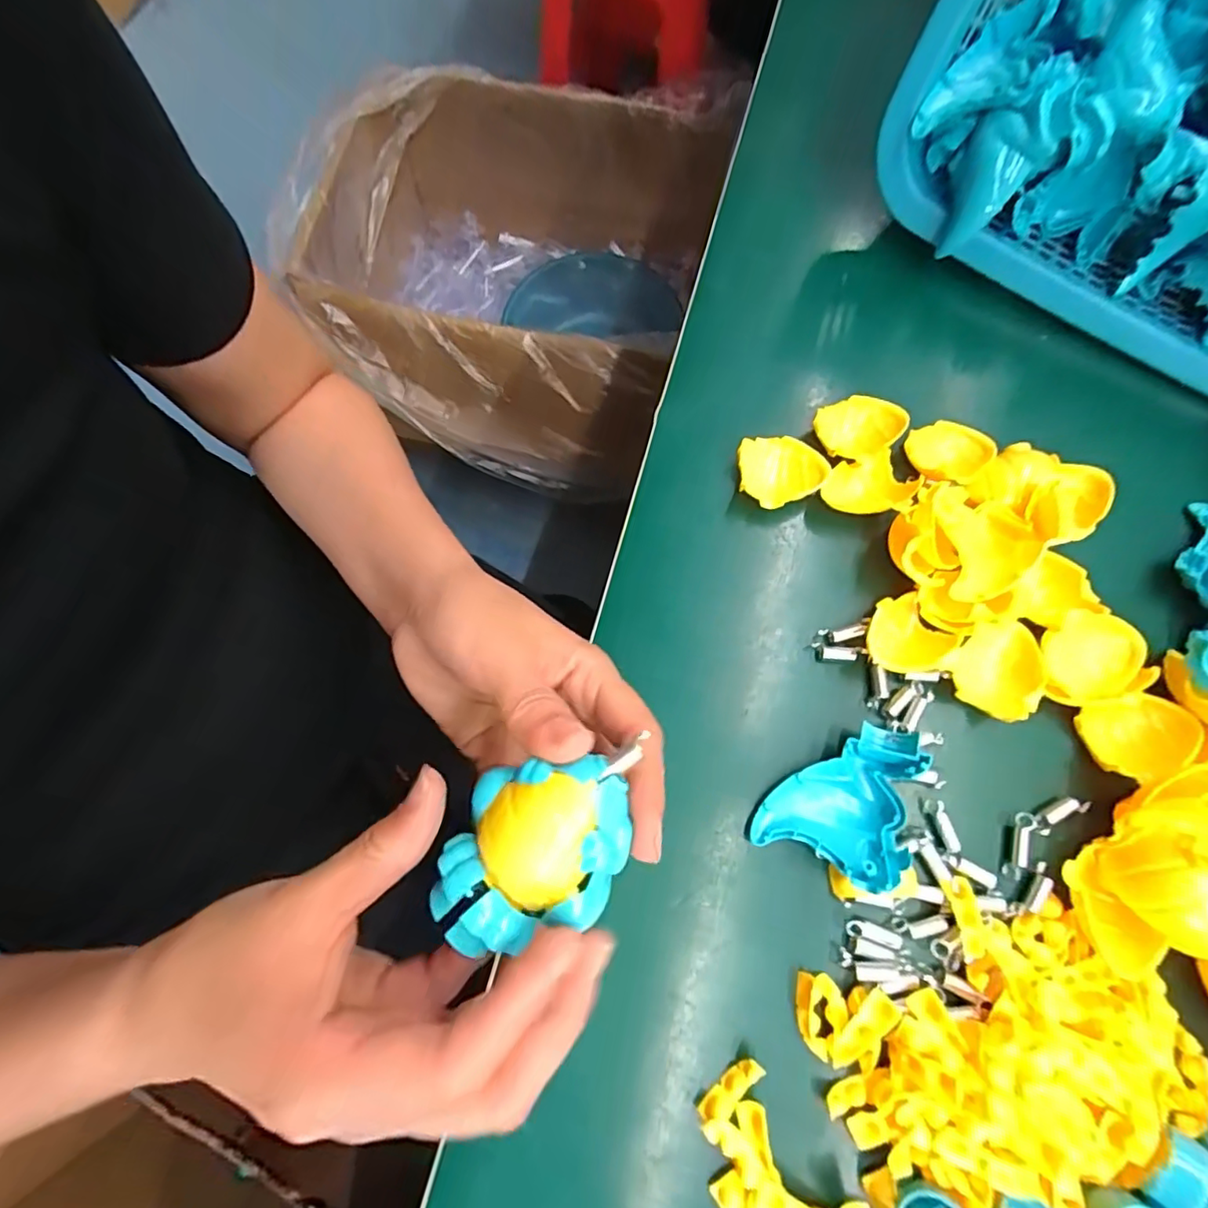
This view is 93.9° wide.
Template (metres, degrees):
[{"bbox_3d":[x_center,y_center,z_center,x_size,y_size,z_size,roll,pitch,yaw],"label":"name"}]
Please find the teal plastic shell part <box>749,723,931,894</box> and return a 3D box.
[{"bbox_3d":[0.102,0.081,0.242,0.054,0.032,0.064,24,74,6],"label":"teal plastic shell part"}]

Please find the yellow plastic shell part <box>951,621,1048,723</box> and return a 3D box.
[{"bbox_3d":[0.184,0.030,0.262,0.036,0.011,0.042,34,76,8],"label":"yellow plastic shell part"}]

